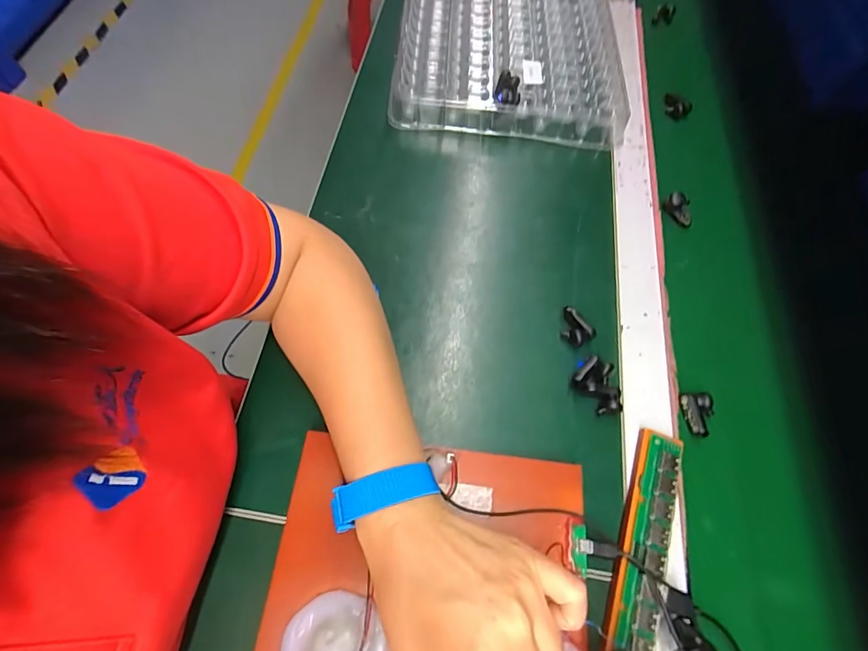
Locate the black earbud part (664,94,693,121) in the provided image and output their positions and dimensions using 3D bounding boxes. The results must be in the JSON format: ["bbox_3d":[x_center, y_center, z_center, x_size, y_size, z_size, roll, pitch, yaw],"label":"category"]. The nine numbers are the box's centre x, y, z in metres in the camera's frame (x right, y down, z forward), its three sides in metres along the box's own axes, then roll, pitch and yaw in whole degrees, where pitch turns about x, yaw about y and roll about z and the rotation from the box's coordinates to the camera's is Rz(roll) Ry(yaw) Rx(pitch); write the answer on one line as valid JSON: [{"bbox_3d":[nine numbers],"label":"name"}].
[{"bbox_3d":[0.289,-0.262,0.503,0.035,0.018,0.017,38,69,13],"label":"black earbud part"}]

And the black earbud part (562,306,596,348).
[{"bbox_3d":[0.121,0.002,0.365,0.021,0.014,0.034,-38,73,-18],"label":"black earbud part"}]

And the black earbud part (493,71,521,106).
[{"bbox_3d":[0.081,-0.258,0.455,0.027,0.012,0.045,10,65,1],"label":"black earbud part"}]

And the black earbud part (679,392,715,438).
[{"bbox_3d":[0.216,0.072,0.339,0.024,0.009,0.034,-1,65,-4],"label":"black earbud part"}]

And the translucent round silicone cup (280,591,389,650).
[{"bbox_3d":[-0.059,0.194,0.251,0.061,0.022,0.058,1,65,-3],"label":"translucent round silicone cup"}]

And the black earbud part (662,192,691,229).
[{"bbox_3d":[0.251,-0.118,0.426,0.012,0.023,0.033,-32,71,-17],"label":"black earbud part"}]

